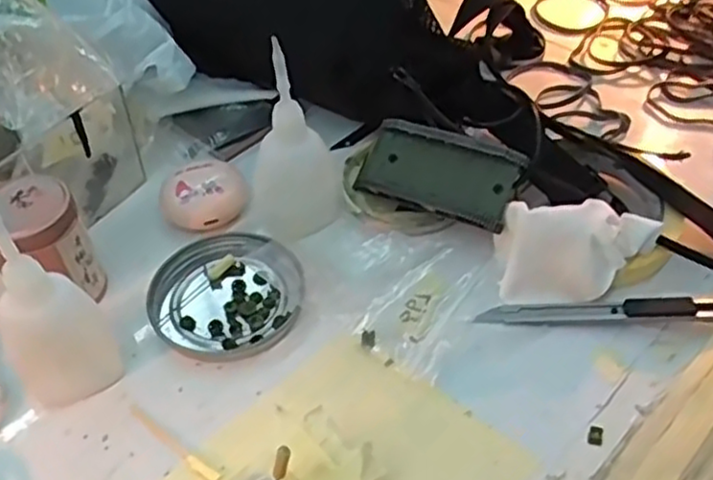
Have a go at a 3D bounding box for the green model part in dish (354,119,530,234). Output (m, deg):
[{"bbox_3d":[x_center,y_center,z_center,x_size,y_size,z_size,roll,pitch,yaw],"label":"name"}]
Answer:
[{"bbox_3d":[0.043,-0.039,0.396,0.092,0.010,0.044,20,93,30],"label":"green model part in dish"}]

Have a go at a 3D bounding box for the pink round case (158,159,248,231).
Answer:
[{"bbox_3d":[-0.088,-0.025,0.410,0.048,0.019,0.041,-20,48,-16],"label":"pink round case"}]

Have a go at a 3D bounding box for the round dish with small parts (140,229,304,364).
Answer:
[{"bbox_3d":[-0.067,0.028,0.372,0.077,0.008,0.076,-1,46,2],"label":"round dish with small parts"}]

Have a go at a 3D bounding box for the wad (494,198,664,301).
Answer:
[{"bbox_3d":[0.113,0.005,0.363,0.078,0.037,0.044,1,47,3],"label":"wad"}]

